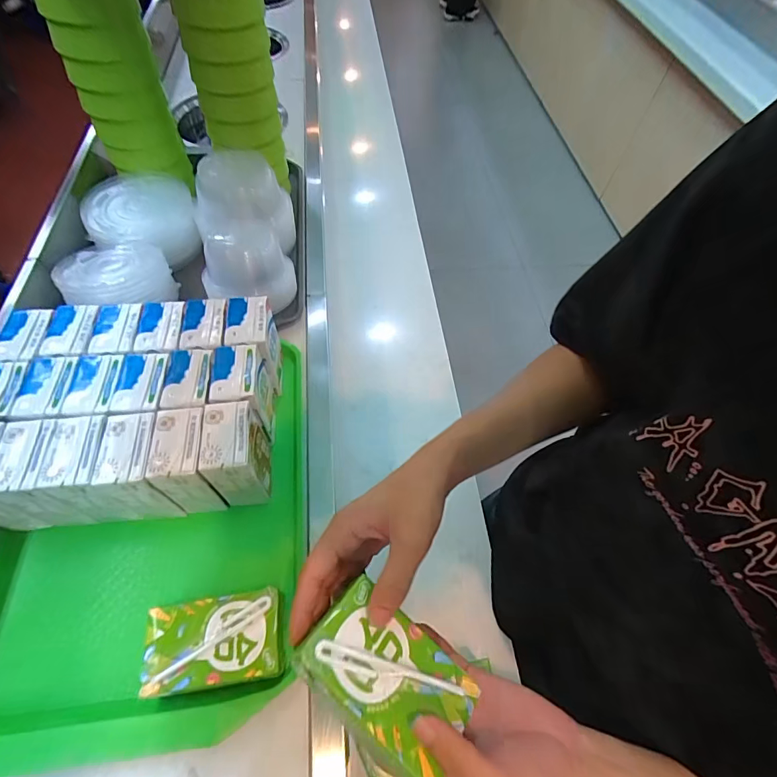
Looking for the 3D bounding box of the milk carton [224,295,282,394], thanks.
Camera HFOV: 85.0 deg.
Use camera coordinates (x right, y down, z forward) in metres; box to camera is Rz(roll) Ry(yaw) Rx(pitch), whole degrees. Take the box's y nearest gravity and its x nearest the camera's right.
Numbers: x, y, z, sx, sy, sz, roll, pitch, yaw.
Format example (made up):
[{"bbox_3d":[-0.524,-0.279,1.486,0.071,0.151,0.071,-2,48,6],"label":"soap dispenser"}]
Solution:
[{"bbox_3d":[-0.150,-0.050,0.479,0.045,0.094,0.064,-6,59,-7],"label":"milk carton"}]

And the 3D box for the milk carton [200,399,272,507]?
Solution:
[{"bbox_3d":[-0.145,0.069,0.416,0.043,0.103,0.072,-3,58,-5],"label":"milk carton"}]

